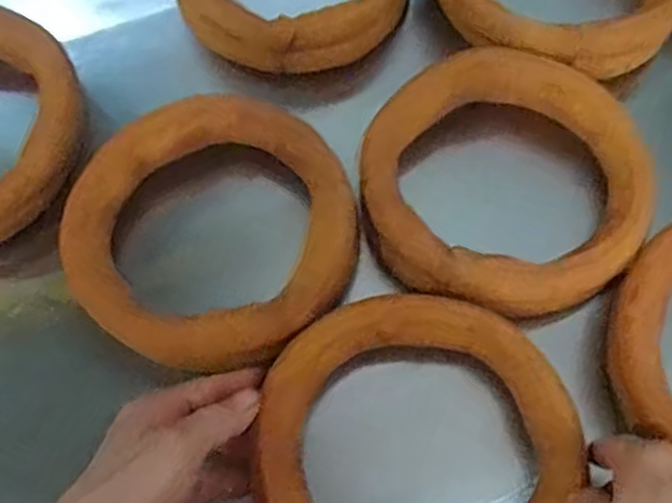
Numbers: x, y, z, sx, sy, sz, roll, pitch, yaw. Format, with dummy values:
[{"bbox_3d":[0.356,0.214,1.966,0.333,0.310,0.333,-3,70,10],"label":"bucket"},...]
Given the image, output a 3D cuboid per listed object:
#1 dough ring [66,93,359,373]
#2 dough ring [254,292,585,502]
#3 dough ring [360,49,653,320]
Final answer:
[{"bbox_3d":[-0.078,-0.016,0.434,0.173,0.037,0.177,0,70,1],"label":"dough ring"},{"bbox_3d":[0.044,0.109,0.383,0.172,0.038,0.173,0,75,-1],"label":"dough ring"},{"bbox_3d":[0.106,-0.047,0.440,0.174,0.032,0.172,0,70,1],"label":"dough ring"}]

